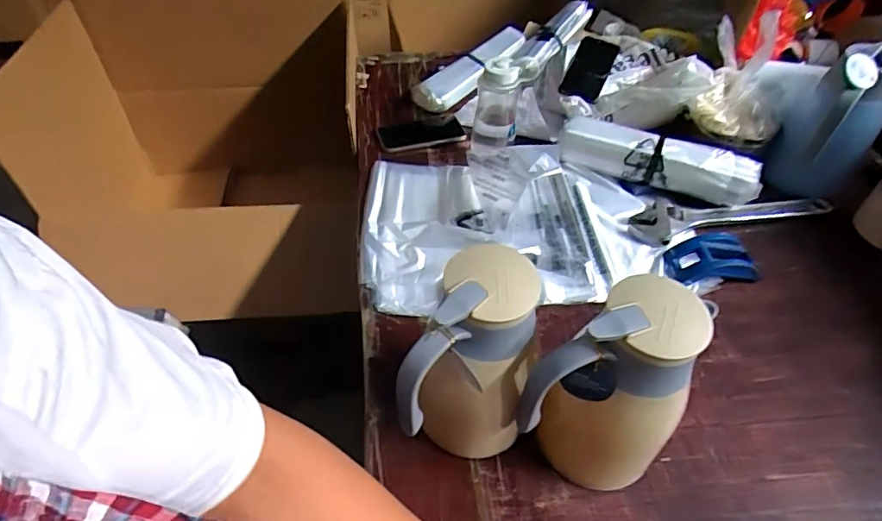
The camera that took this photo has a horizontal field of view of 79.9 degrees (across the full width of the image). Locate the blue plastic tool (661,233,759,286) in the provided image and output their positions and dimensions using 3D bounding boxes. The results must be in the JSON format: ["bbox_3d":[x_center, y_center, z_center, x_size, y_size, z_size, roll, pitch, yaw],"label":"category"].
[{"bbox_3d":[0.408,-0.003,0.799,0.131,0.044,0.082,-3,51,-5],"label":"blue plastic tool"}]

